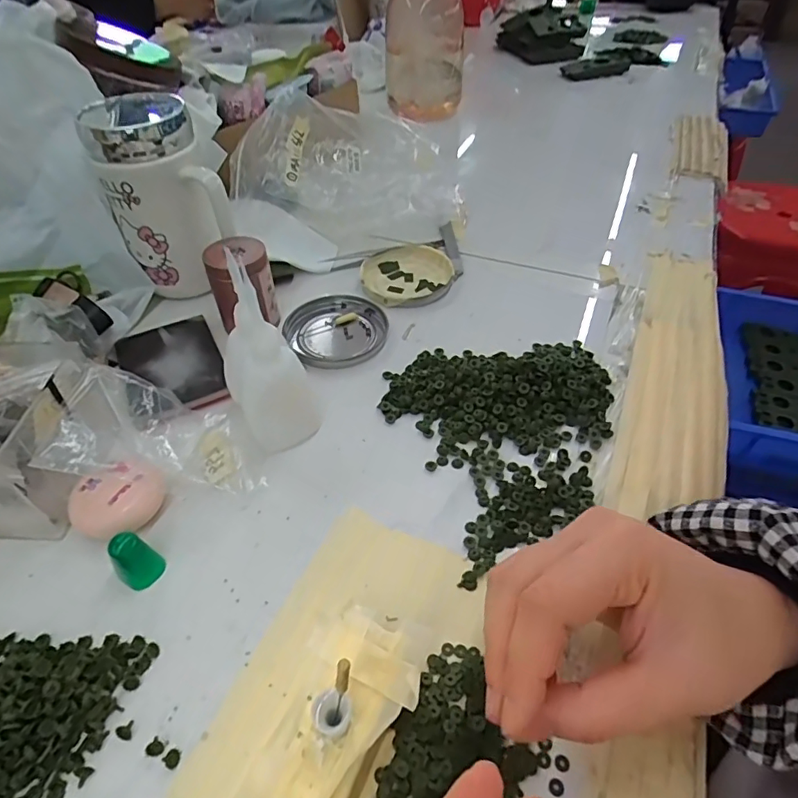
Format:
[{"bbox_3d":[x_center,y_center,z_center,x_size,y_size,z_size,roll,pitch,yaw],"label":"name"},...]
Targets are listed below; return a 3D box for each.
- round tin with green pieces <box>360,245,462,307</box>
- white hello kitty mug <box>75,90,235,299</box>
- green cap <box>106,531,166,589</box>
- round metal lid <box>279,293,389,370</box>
[{"bbox_3d":[0.006,-0.108,0.465,0.082,0.011,0.076,0,46,0],"label":"round tin with green pieces"},{"bbox_3d":[-0.182,-0.152,0.416,0.078,0.134,0.087,-21,49,-18],"label":"white hello kitty mug"},{"bbox_3d":[-0.134,0.082,0.272,0.015,0.029,0.019,34,55,28],"label":"green cap"},{"bbox_3d":[-0.047,-0.054,0.417,0.078,0.008,0.076,0,46,0],"label":"round metal lid"}]

